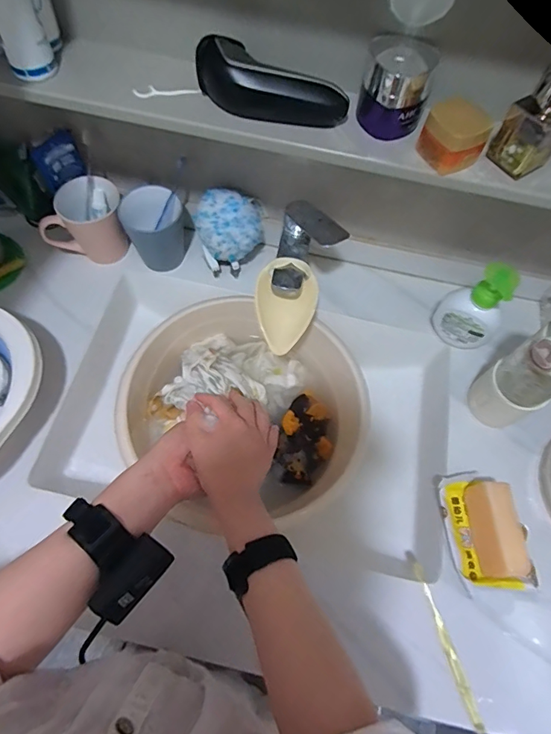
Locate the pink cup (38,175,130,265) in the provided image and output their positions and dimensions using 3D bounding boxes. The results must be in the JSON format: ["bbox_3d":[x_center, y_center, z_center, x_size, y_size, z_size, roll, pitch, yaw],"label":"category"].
[{"bbox_3d":[-0.290,-0.218,0.682,0.118,0.102,0.077,-12,66,-9],"label":"pink cup"}]

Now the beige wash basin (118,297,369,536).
[{"bbox_3d":[-0.042,0.070,0.648,0.324,0.093,0.325,1,65,-3],"label":"beige wash basin"}]

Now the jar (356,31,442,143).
[{"bbox_3d":[0.121,-0.280,0.445,0.066,0.066,0.066,1,65,-3],"label":"jar"}]

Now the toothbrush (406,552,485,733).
[{"bbox_3d":[0.195,0.310,0.511,0.014,0.013,0.182,-14,66,-10],"label":"toothbrush"}]

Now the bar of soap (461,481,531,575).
[{"bbox_3d":[0.266,0.193,0.532,0.035,0.061,0.105,-5,65,-5],"label":"bar of soap"}]

